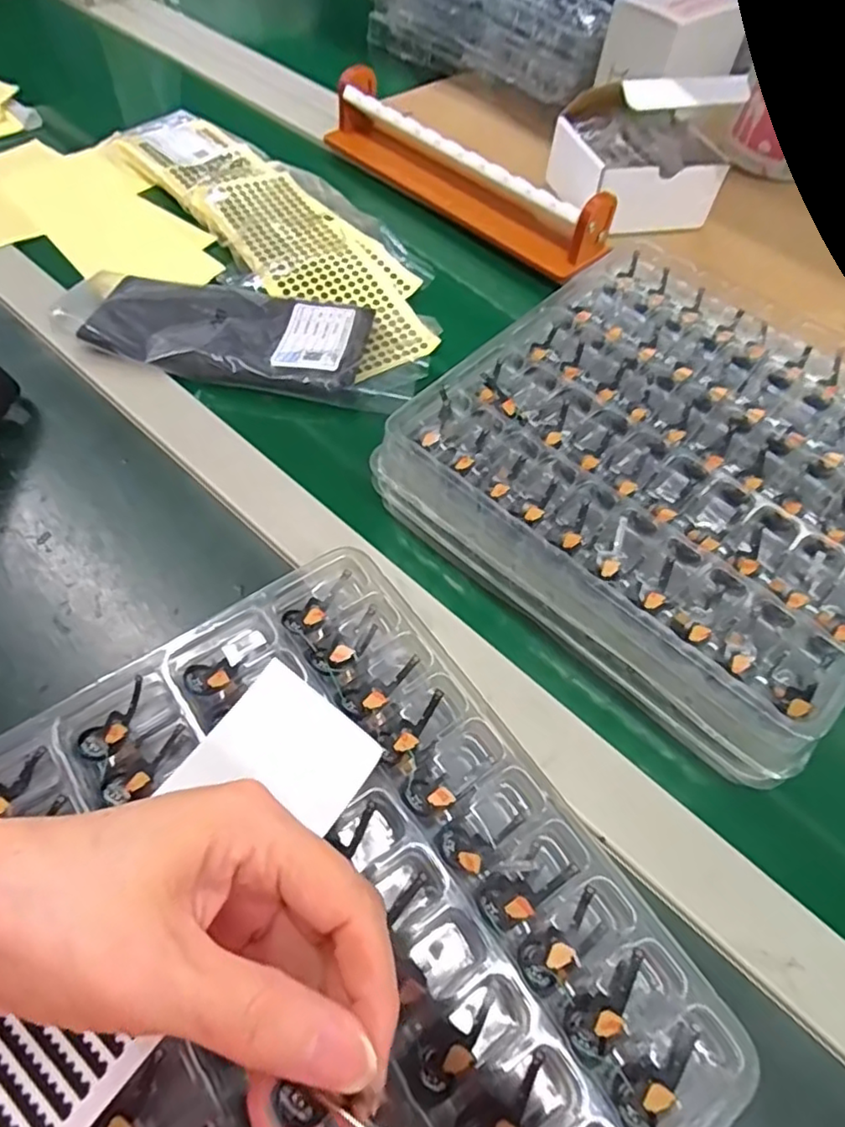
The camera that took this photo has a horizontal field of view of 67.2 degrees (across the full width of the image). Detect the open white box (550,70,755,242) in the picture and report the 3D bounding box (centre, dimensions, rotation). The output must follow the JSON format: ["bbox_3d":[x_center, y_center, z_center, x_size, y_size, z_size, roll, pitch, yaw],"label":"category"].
[{"bbox_3d":[0.187,-0.359,0.540,0.114,0.099,0.110,-20,61,-16],"label":"open white box"}]

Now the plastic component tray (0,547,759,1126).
[{"bbox_3d":[-0.062,0.143,0.222,0.257,0.027,0.253,-30,64,-21],"label":"plastic component tray"}]

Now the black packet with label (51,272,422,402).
[{"bbox_3d":[-0.128,-0.165,0.453,0.239,0.016,0.090,9,57,1],"label":"black packet with label"}]

